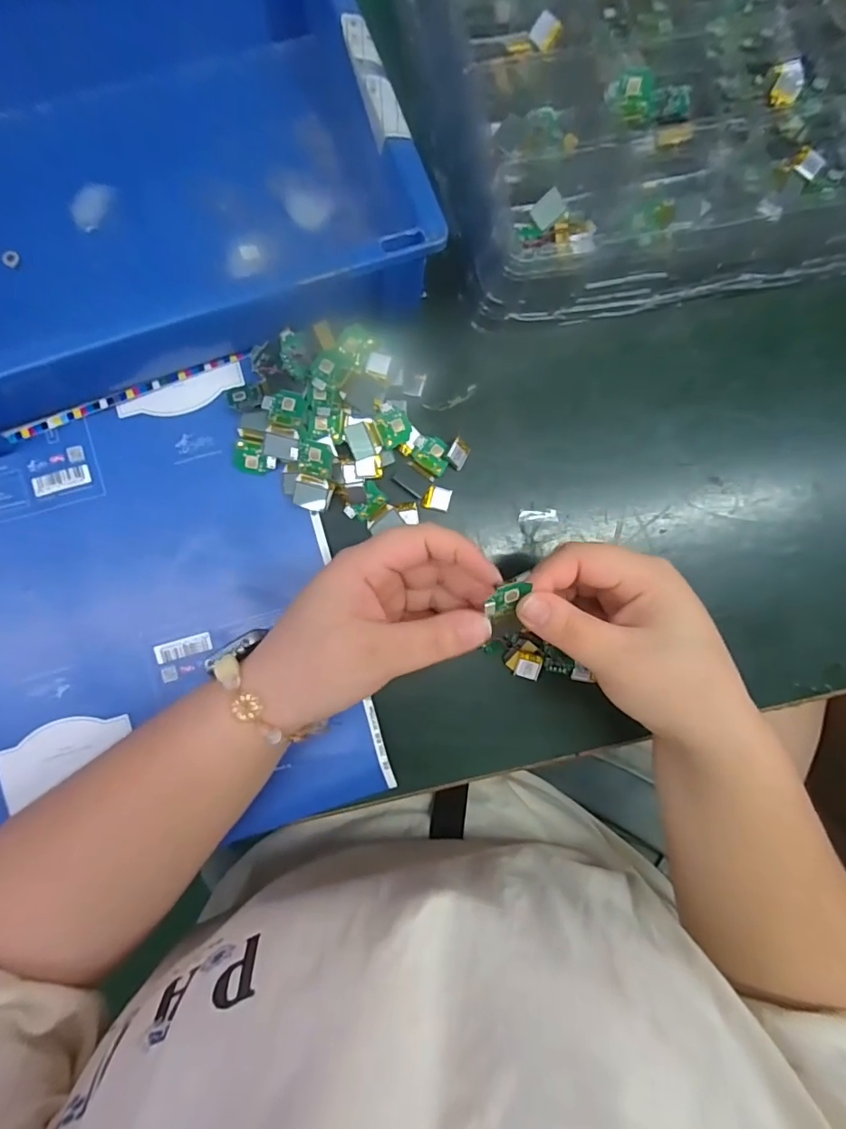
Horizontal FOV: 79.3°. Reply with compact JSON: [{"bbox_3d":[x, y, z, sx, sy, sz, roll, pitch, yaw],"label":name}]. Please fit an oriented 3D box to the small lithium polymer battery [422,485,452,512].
[{"bbox_3d":[0.009,-0.042,0.319,0.017,0.004,0.014,11,86,-4],"label":"small lithium polymer battery"}]

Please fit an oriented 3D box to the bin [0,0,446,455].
[{"bbox_3d":[-0.169,-0.215,0.284,0.303,0.076,0.228,-20,89,-5],"label":"bin"}]

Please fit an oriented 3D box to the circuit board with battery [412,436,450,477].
[{"bbox_3d":[0.006,-0.070,0.318,0.025,0.004,0.020,33,85,-2],"label":"circuit board with battery"}]

